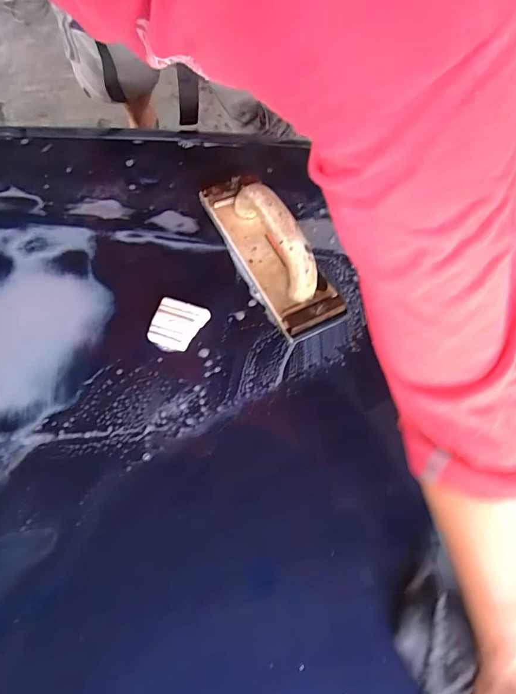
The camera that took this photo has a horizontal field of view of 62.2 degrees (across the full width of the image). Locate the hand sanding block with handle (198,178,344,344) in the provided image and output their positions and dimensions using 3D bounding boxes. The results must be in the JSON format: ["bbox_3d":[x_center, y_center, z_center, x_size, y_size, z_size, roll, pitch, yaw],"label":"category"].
[{"bbox_3d":[0.015,-0.120,0.482,0.082,0.060,0.221,-29,75,-9],"label":"hand sanding block with handle"}]

